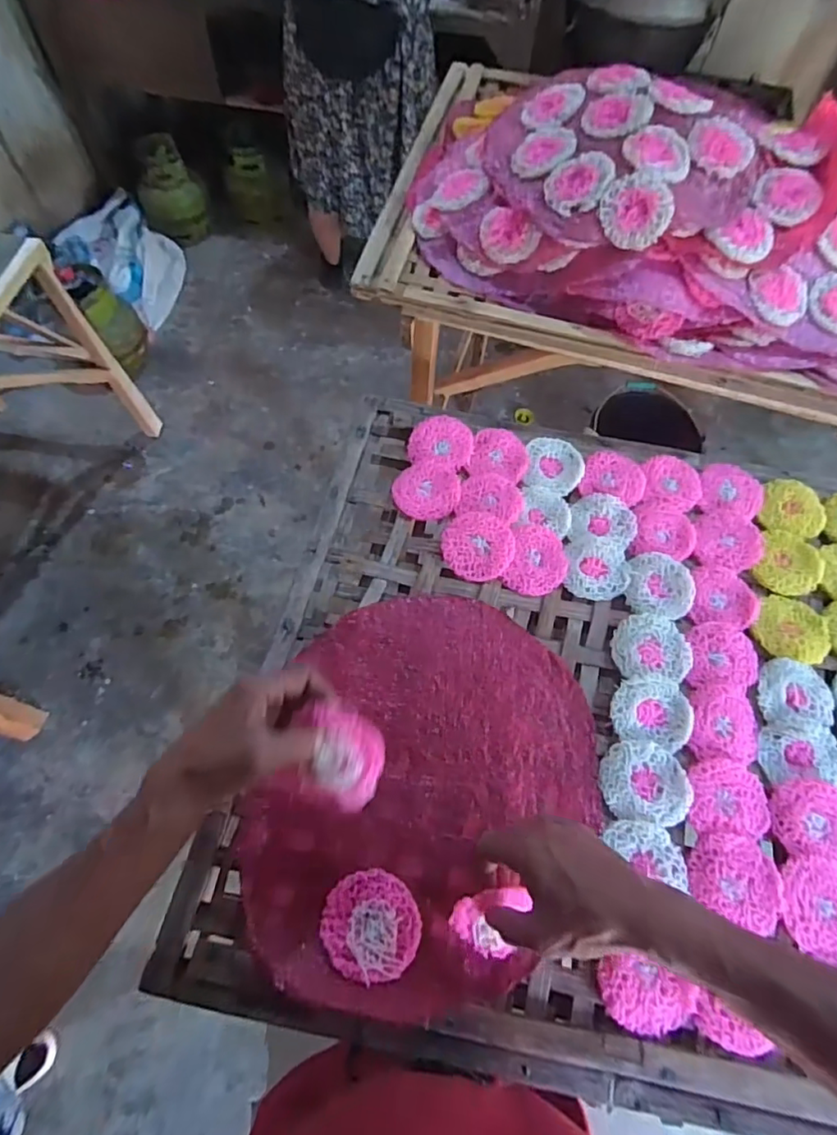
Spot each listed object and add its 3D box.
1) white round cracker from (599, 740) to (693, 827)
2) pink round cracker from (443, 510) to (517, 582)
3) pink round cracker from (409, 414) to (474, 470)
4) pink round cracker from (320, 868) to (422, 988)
[{"bbox_3d":[0.209,0.198,0.515,0.077,0.008,0.070,1,65,-2],"label":"white round cracker"},{"bbox_3d":[0.066,-0.025,0.614,0.076,0.014,0.078,1,65,-2],"label":"pink round cracker"},{"bbox_3d":[0.028,-0.153,0.672,0.075,0.009,0.067,9,65,2],"label":"pink round cracker"},{"bbox_3d":[-0.038,0.293,0.457,0.074,0.007,0.078,1,65,-2],"label":"pink round cracker"}]

